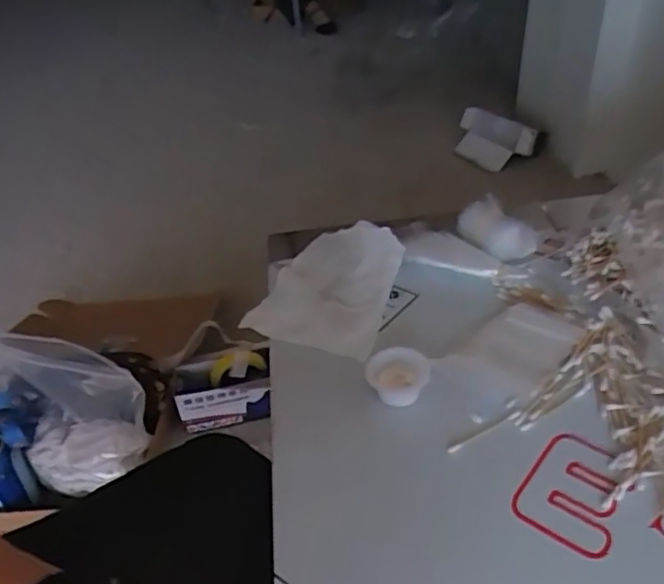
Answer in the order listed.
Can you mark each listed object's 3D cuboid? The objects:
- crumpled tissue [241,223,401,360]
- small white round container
[{"bbox_3d":[-0.002,-0.017,0.671,0.156,0.045,0.187,11,40,22],"label":"crumpled tissue"},{"bbox_3d":[0.058,0.073,0.552,0.051,0.023,0.047,-4,37,3],"label":"small white round container"}]

